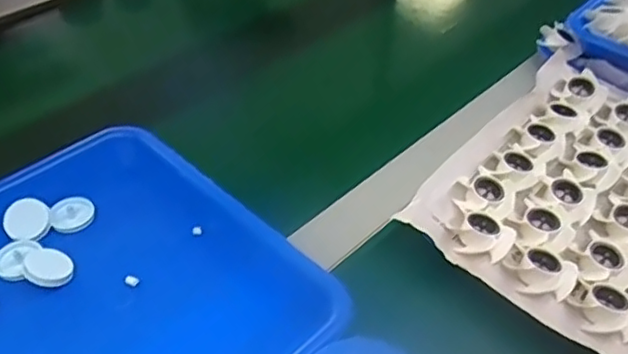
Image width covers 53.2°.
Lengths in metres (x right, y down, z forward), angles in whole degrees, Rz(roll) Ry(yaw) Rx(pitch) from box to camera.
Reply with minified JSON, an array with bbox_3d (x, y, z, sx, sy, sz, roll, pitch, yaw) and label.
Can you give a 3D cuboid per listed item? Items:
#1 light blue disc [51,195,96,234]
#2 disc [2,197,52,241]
[{"bbox_3d":[-0.174,0.027,0.454,0.029,0.006,0.029,3,44,-3],"label":"light blue disc"},{"bbox_3d":[-0.201,0.030,0.438,0.030,0.005,0.030,4,70,-16],"label":"disc"}]

